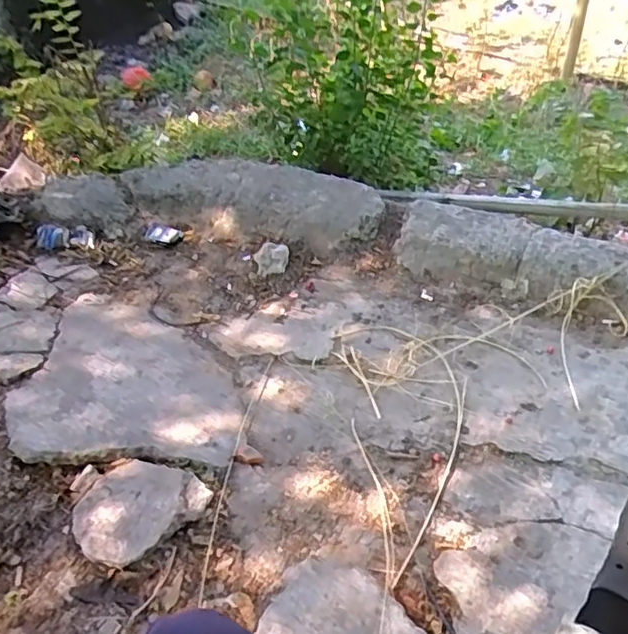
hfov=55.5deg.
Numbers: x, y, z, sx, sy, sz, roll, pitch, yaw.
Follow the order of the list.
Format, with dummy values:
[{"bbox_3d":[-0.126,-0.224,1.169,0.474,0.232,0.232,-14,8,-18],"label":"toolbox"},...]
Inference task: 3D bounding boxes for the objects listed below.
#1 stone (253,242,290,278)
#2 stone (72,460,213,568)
[{"bbox_3d":[-0.113,-0.154,1.622,0.095,0.041,0.098,-9,40,-7],"label":"stone"},{"bbox_3d":[-0.325,0.342,1.087,0.215,0.035,0.190,-33,48,-31],"label":"stone"}]

